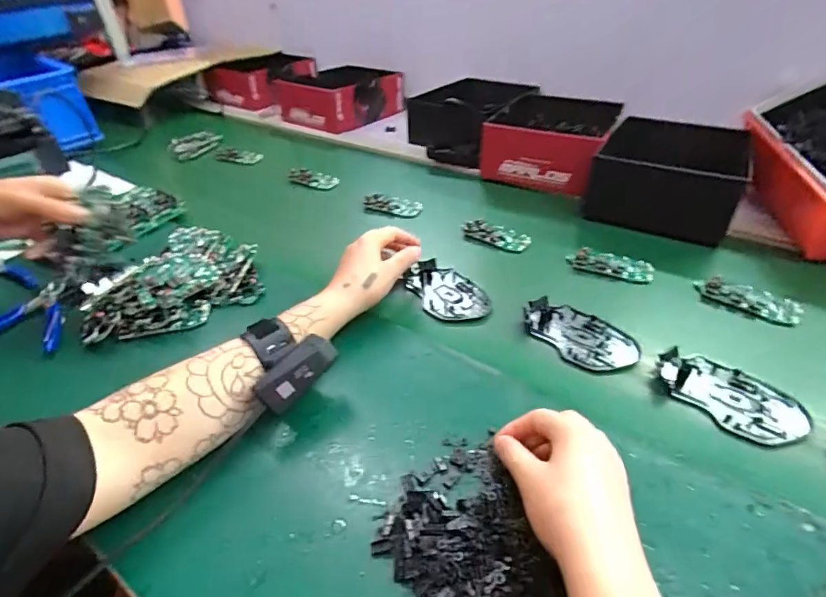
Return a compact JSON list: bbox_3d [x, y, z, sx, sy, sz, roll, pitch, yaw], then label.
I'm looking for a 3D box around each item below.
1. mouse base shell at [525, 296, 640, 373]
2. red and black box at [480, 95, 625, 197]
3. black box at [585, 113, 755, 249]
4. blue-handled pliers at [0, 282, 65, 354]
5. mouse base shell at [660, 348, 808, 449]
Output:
[{"bbox_3d":[0.169,0.036,0.459,0.068,0.012,0.113,-30,47,-30],"label":"mouse base shell"},{"bbox_3d":[0.243,-0.284,0.789,0.192,0.092,0.248,16,43,21],"label":"red and black box"},{"bbox_3d":[0.360,-0.183,0.650,0.176,0.096,0.202,16,42,21],"label":"black box"},{"bbox_3d":[-0.443,0.024,0.504,0.106,0.011,0.117,-10,40,-10],"label":"blue-handled pliers"},{"bbox_3d":[0.278,0.085,0.390,0.113,0.010,0.072,22,45,27],"label":"mouse base shell"}]

